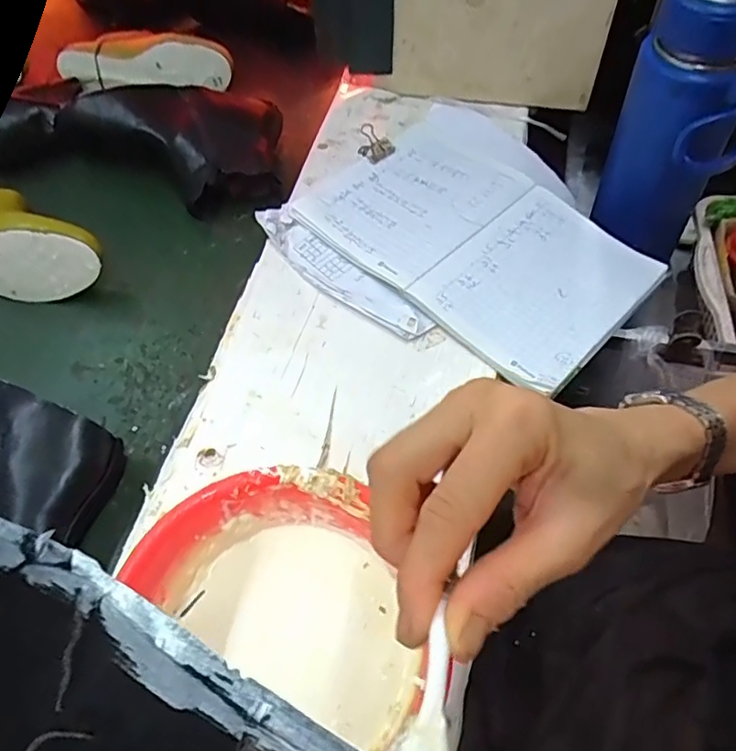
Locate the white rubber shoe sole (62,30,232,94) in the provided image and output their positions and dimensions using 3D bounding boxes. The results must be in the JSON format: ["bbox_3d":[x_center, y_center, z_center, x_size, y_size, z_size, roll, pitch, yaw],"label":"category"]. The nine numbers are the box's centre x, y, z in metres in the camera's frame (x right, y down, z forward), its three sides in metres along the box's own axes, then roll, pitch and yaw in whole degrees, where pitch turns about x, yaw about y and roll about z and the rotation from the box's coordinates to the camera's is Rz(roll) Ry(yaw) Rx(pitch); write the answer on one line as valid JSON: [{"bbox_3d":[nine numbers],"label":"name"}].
[{"bbox_3d":[-0.283,-0.396,0.737,0.234,0.067,0.031,7,22,14],"label":"white rubber shoe sole"}]

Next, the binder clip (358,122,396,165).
[{"bbox_3d":[0.006,-0.251,0.630,0.034,0.018,0.048,-35,63,-17],"label":"binder clip"}]

